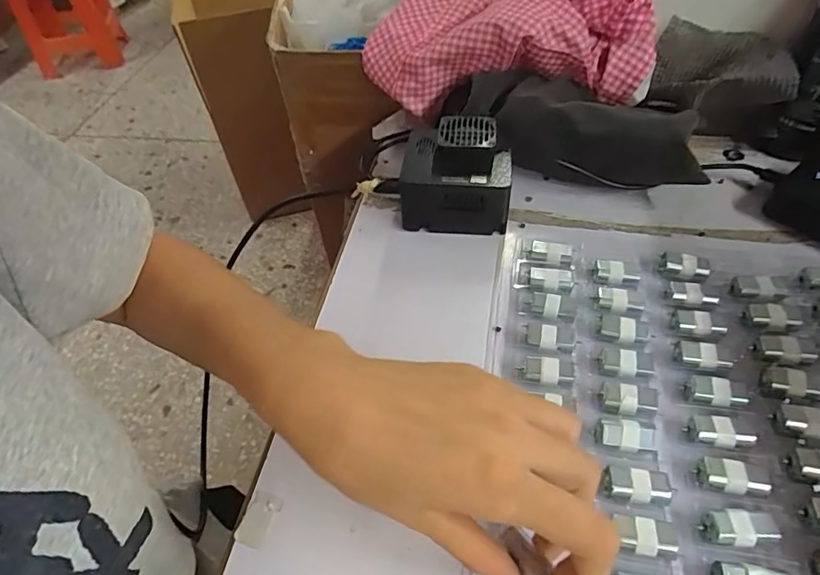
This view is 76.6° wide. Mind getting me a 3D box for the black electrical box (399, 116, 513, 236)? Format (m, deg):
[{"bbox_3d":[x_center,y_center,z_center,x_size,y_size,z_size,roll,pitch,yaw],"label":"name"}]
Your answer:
[{"bbox_3d":[0.034,-0.082,0.383,0.077,0.058,0.062,3,49,8],"label":"black electrical box"}]

